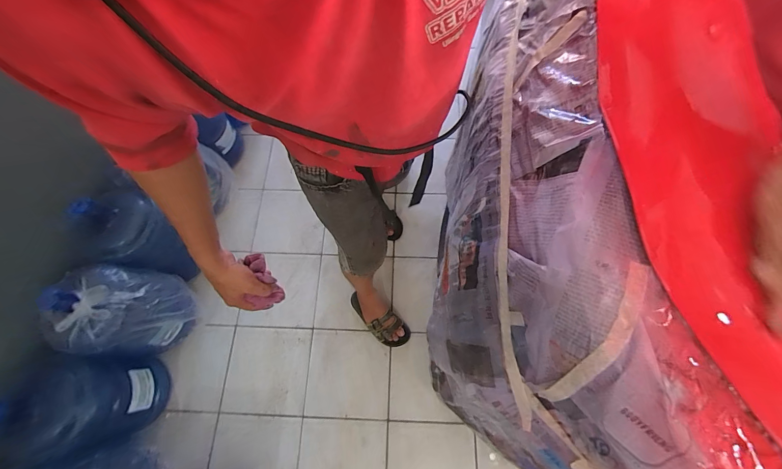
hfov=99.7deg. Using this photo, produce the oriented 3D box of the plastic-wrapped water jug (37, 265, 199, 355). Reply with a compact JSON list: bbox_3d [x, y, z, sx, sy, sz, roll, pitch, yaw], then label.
[{"bbox_3d":[-0.824,0.235,1.033,0.248,0.372,0.262,0,69,1],"label":"plastic-wrapped water jug"}]

